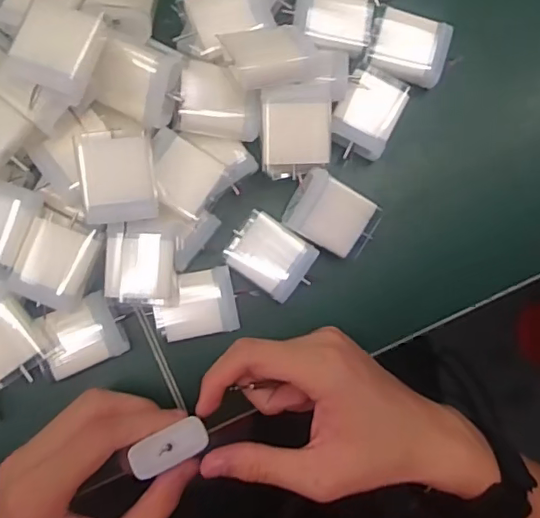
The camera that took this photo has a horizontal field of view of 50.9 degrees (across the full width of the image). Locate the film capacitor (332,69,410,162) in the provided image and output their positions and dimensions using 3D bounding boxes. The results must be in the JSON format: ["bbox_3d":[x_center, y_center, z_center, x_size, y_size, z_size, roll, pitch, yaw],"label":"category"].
[{"bbox_3d":[0.065,-0.096,0.372,0.037,0.016,0.051,24,84,0],"label":"film capacitor"}]

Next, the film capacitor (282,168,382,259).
[{"bbox_3d":[0.038,-0.028,0.356,0.052,0.017,0.040,32,84,1],"label":"film capacitor"}]

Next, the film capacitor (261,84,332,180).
[{"bbox_3d":[0.016,-0.078,0.351,0.042,0.020,0.054,0,104,1],"label":"film capacitor"}]

